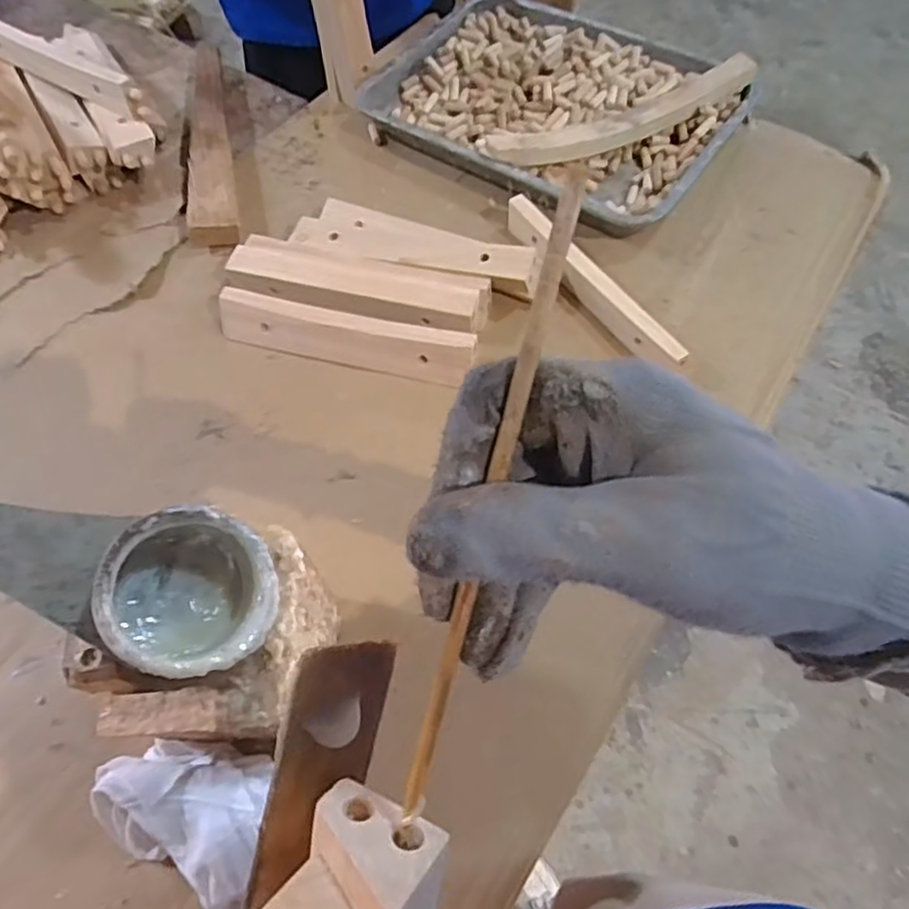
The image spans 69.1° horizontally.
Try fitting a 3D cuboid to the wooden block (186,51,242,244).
[{"bbox_3d":[-0.285,-0.377,0.776,0.047,0.031,0.364,-11,62,-4],"label":"wooden block"}]

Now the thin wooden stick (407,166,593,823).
[{"bbox_3d":[0.007,0.021,0.173,0.006,0.004,0.182,17,106,12],"label":"thin wooden stick"}]

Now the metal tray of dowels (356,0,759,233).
[{"bbox_3d":[0.118,-0.407,0.767,0.390,0.051,0.297,32,67,18],"label":"metal tray of dowels"}]

